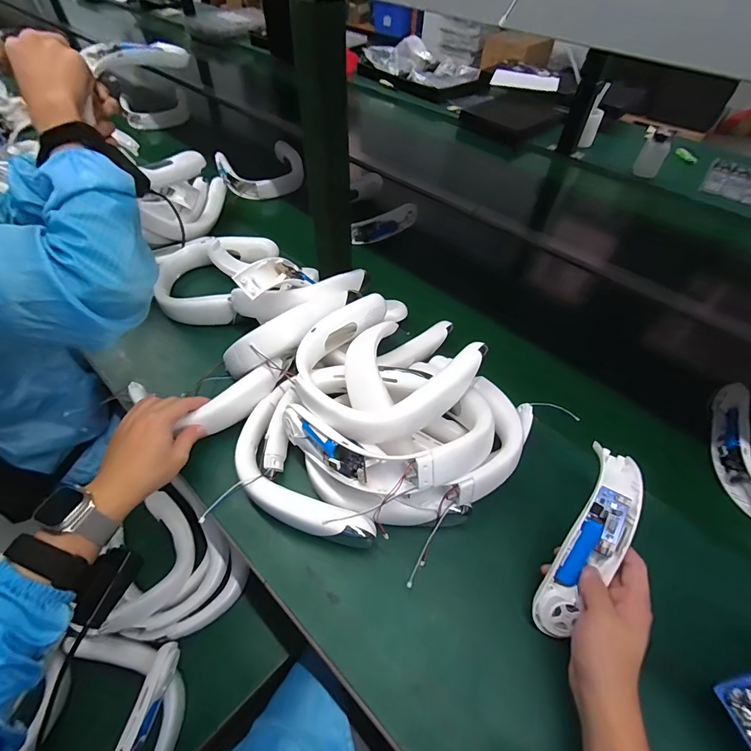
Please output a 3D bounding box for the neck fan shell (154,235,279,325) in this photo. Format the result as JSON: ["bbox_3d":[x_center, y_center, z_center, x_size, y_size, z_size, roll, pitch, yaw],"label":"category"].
[{"bbox_3d":[-0.284,-0.176,0.692,0.192,0.058,0.197,1,52,-1],"label":"neck fan shell"}]

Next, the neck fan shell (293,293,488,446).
[{"bbox_3d":[-0.002,-0.016,0.468,0.200,0.046,0.186,38,60,25],"label":"neck fan shell"}]

